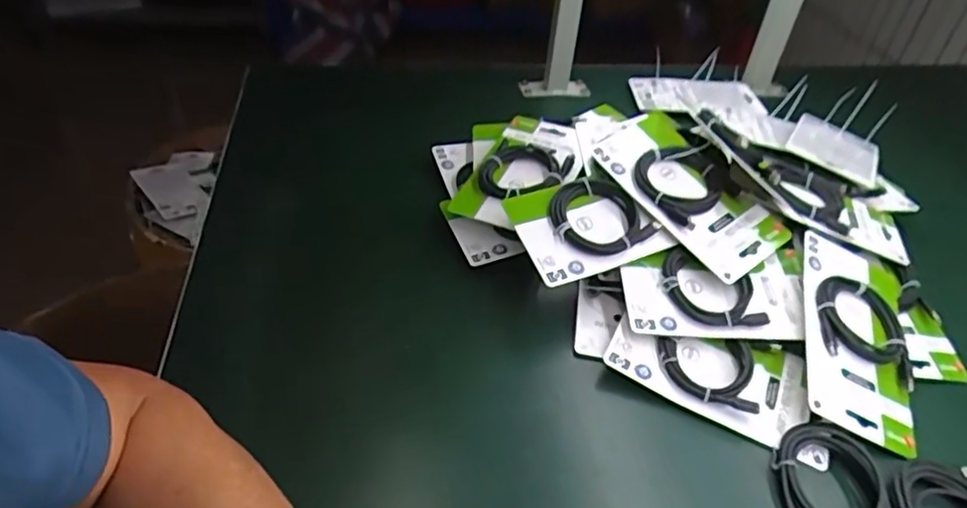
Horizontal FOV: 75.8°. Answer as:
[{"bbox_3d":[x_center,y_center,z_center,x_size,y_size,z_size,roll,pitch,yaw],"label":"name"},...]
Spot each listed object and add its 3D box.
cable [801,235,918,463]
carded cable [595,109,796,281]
[{"bbox_3d":[0.313,0.063,0.519,0.096,0.012,0.186,24,56,-4],"label":"cable"},{"bbox_3d":[0.197,-0.063,0.585,0.111,0.026,0.183,-33,67,-26],"label":"carded cable"}]

